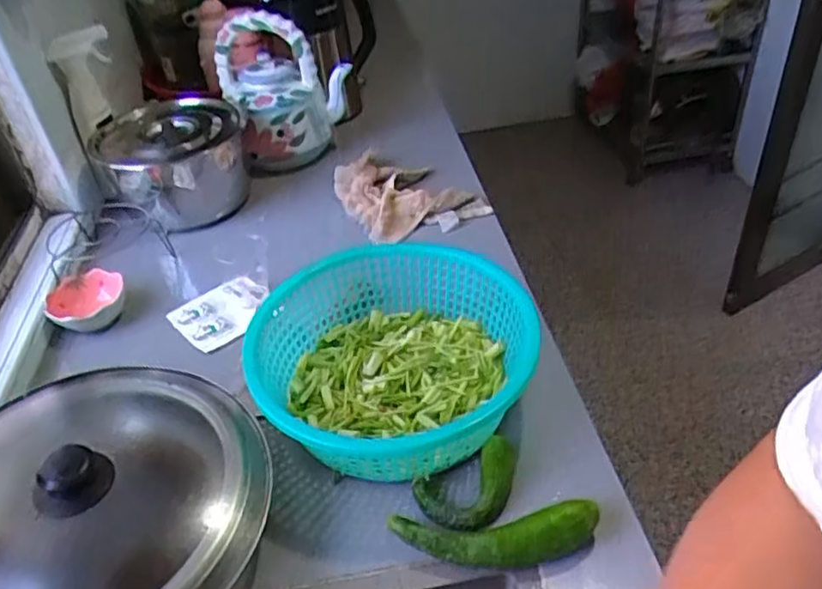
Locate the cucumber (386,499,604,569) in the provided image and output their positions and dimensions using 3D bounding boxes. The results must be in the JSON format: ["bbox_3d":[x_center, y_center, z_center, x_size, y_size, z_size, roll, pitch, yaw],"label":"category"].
[{"bbox_3d":[0.069,0.203,0.560,0.167,0.044,0.037,-3,39,4],"label":"cucumber"}]

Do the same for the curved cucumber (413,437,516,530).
[{"bbox_3d":[0.055,0.171,0.600,0.099,0.032,0.058,-18,40,-14],"label":"curved cucumber"}]

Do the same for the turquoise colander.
[{"bbox_3d":[-0.014,0.067,0.675,0.260,0.096,0.266,-4,39,3],"label":"turquoise colander"}]

